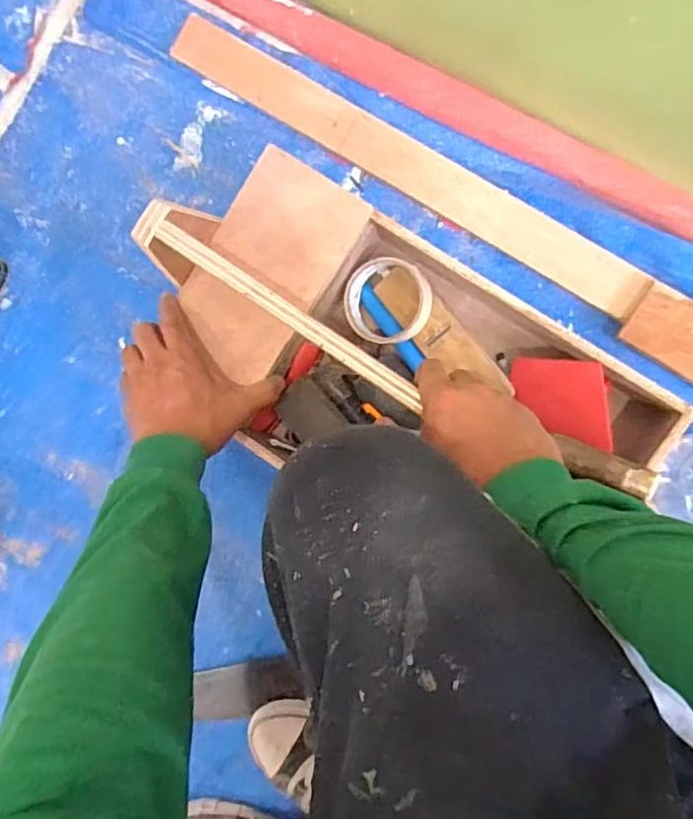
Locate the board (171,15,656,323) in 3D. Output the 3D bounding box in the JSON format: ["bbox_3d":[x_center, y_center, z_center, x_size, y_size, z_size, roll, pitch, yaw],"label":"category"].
[{"bbox_3d":[0.058,-0.264,0.658,0.561,0.023,0.052,33,97,6],"label":"board"}]

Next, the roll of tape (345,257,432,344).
[{"bbox_3d":[0.041,-0.110,0.627,0.087,0.025,0.083,3,97,24],"label":"roll of tape"}]

